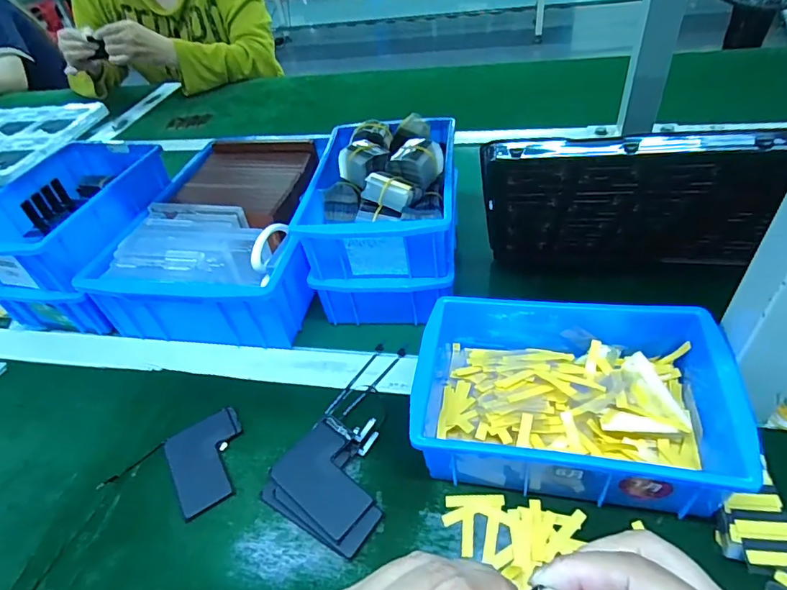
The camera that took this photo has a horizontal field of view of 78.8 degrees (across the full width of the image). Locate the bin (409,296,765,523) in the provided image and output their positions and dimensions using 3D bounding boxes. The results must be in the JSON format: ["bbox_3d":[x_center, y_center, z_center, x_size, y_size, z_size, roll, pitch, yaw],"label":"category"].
[{"bbox_3d":[0.122,0.065,0.350,0.201,0.065,0.148,4,45,14],"label":"bin"}]

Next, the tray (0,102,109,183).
[{"bbox_3d":[-0.762,-0.295,0.918,0.306,0.030,0.294,0,44,11],"label":"tray"}]

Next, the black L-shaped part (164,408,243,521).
[{"bbox_3d":[-0.144,0.128,0.375,0.057,0.006,0.078,-27,45,-17],"label":"black L-shaped part"}]

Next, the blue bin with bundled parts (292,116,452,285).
[{"bbox_3d":[-0.013,-0.100,0.460,0.140,0.073,0.186,-1,43,9],"label":"blue bin with bundled parts"}]

